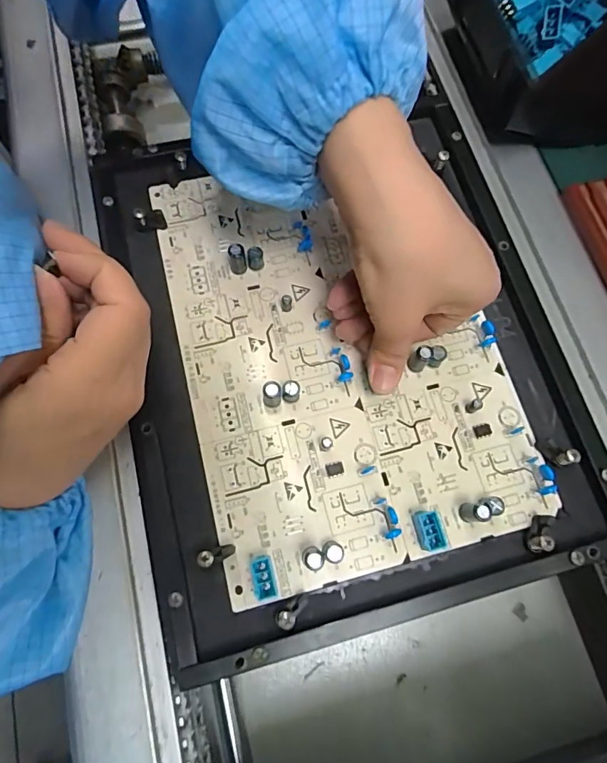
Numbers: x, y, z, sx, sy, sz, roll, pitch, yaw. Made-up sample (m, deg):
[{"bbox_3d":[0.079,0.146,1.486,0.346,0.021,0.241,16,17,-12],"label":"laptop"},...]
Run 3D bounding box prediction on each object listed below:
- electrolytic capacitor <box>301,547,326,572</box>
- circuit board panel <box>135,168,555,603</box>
[{"bbox_3d":[0.005,0.091,0.239,0.010,0.023,0.011,1,72,-2],"label":"electrolytic capacitor"},{"bbox_3d":[0.021,-0.022,0.283,0.183,0.011,0.259,-14,73,-6],"label":"circuit board panel"}]

